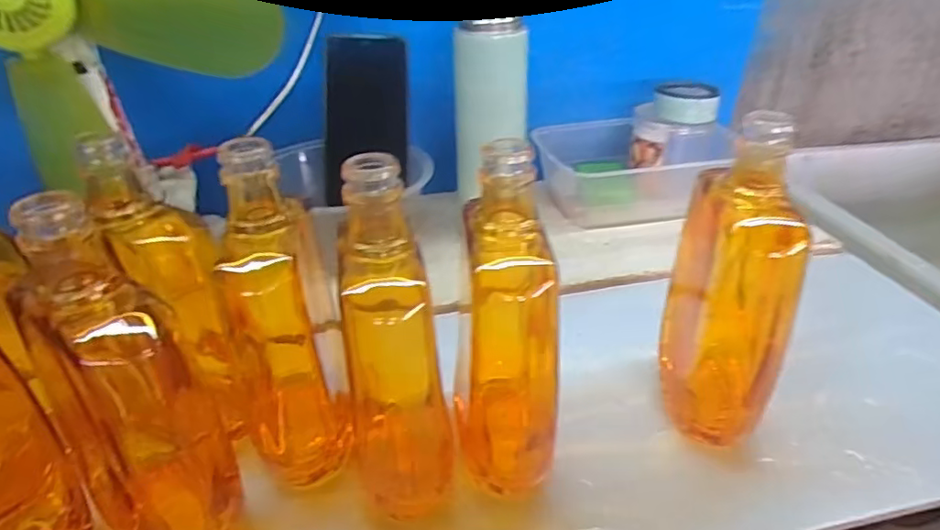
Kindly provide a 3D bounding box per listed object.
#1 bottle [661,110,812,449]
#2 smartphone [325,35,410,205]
[{"bbox_3d":[0.156,0.012,0.351,0.061,0.175,0.085,10,35,12],"label":"bottle"},{"bbox_3d":[-0.092,-0.131,0.546,0.073,0.146,0.007,1,9,-16],"label":"smartphone"}]

